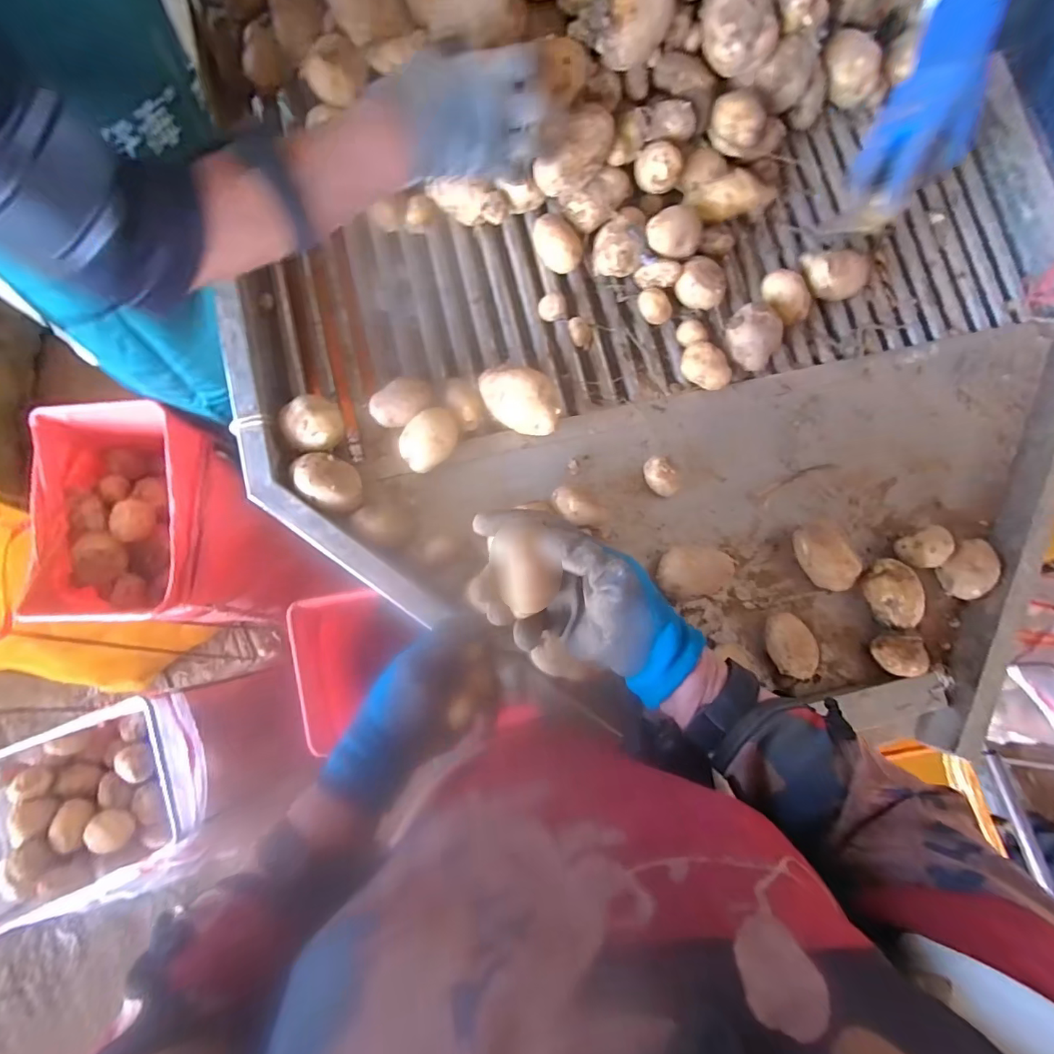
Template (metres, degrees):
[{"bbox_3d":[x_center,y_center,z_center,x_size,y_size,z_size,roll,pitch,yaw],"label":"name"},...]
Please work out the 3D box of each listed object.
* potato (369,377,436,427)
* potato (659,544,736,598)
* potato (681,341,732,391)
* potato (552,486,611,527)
[{"bbox_3d":[-0.133,-0.132,0.527,0.066,0.044,0.047,-29,81,-8],"label":"potato"},{"bbox_3d":[0.176,0.047,0.518,0.069,0.050,0.052,-5,78,-4],"label":"potato"},{"bbox_3d":[0.201,-0.179,0.552,0.060,0.041,0.035,44,80,7],"label":"potato"},{"bbox_3d":[0.057,-0.017,0.518,0.071,0.028,0.031,28,81,-11],"label":"potato"}]

